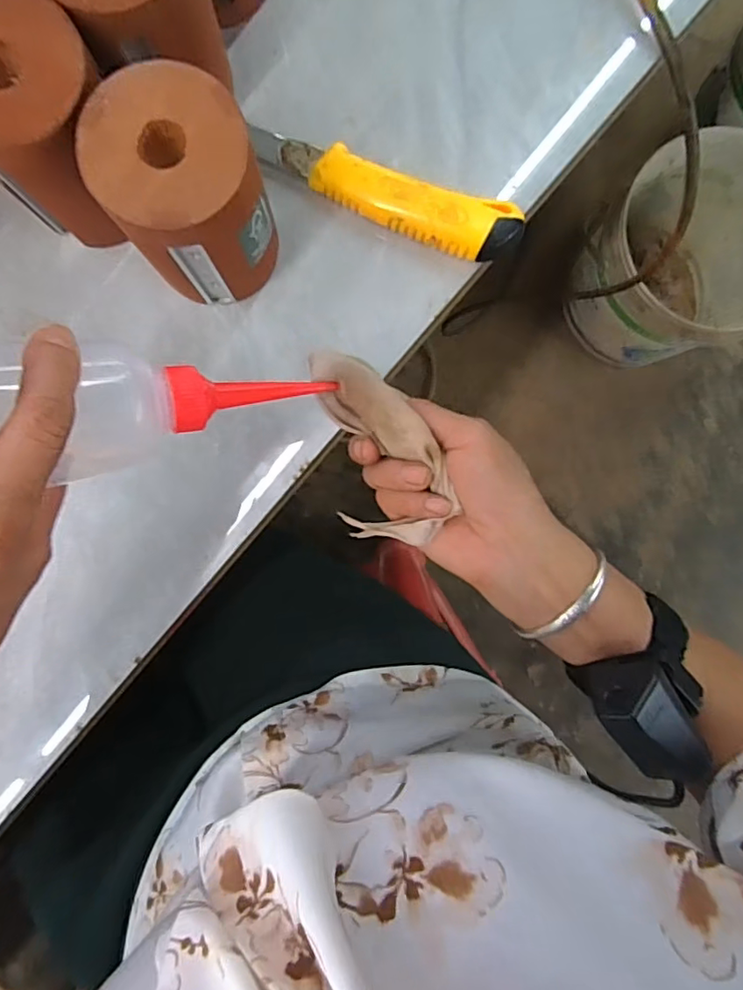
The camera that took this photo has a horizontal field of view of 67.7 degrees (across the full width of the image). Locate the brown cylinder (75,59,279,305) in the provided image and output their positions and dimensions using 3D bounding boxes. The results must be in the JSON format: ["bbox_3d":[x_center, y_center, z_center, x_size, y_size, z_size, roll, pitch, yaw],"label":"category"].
[{"bbox_3d":[-0.097,-0.158,0.306,0.078,0.104,0.084,-31,90,-1],"label":"brown cylinder"}]

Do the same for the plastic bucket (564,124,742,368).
[{"bbox_3d":[0.520,-0.397,0.959,0.348,0.300,0.305,-34,90,-1],"label":"plastic bucket"}]

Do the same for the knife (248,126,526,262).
[{"bbox_3d":[0.008,-0.186,0.349,0.172,0.022,0.035,19,89,0],"label":"knife"}]

